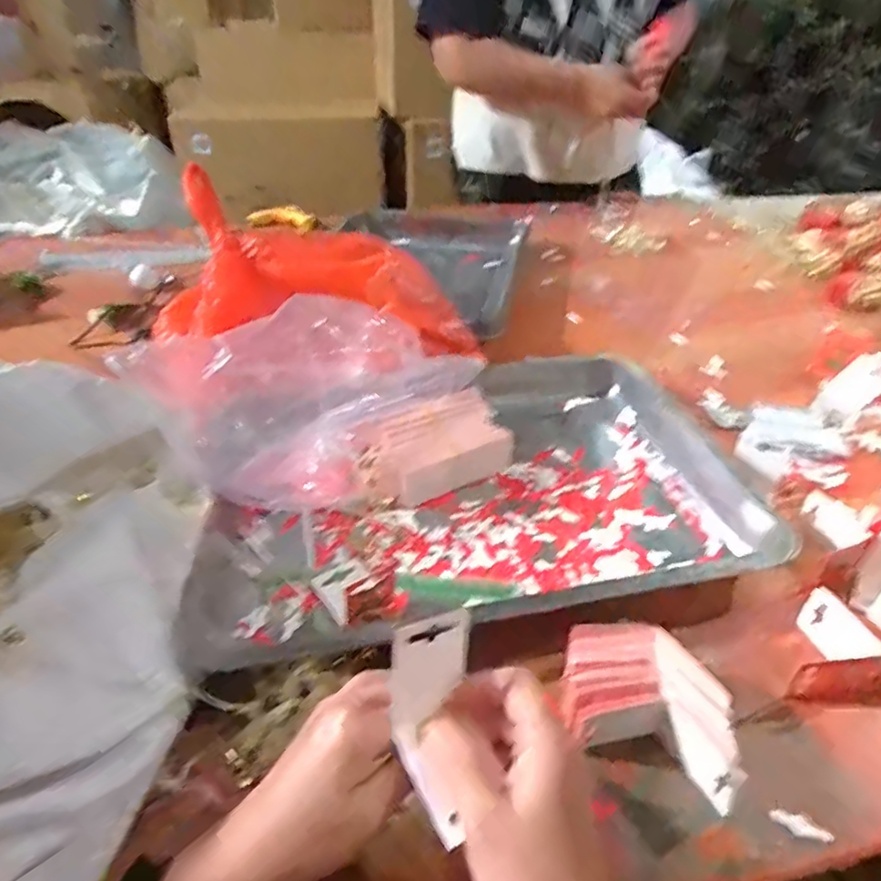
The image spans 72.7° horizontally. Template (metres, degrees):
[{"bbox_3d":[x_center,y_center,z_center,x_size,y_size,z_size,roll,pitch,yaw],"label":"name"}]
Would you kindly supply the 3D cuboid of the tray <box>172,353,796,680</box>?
[{"bbox_3d":[0.023,0.047,0.581,0.490,0.057,0.335,-10,41,-11],"label":"tray"}]

